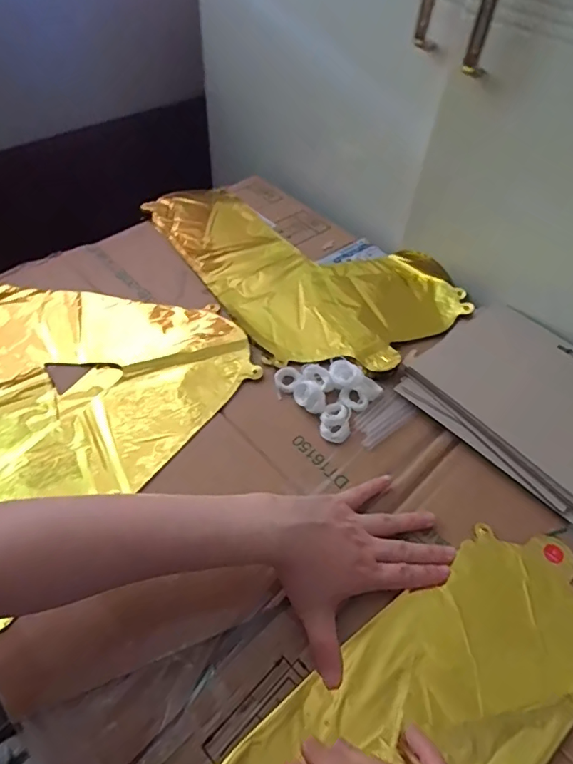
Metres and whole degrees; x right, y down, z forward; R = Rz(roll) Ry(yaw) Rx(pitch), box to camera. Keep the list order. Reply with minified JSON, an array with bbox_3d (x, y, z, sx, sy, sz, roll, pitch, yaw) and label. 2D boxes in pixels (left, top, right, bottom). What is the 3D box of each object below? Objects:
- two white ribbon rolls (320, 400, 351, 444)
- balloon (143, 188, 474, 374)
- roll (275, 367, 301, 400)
[{"bbox_3d":[0.046,0.037,0.460,0.028,0.008,0.042,7,52,1],"label":"two white ribbon rolls"},{"bbox_3d":[0.006,-0.159,0.617,0.254,0.020,0.402,-33,61,-26],"label":"balloon"},{"bbox_3d":[-0.001,0.001,0.483,0.023,0.007,0.037,21,53,12],"label":"roll"}]

